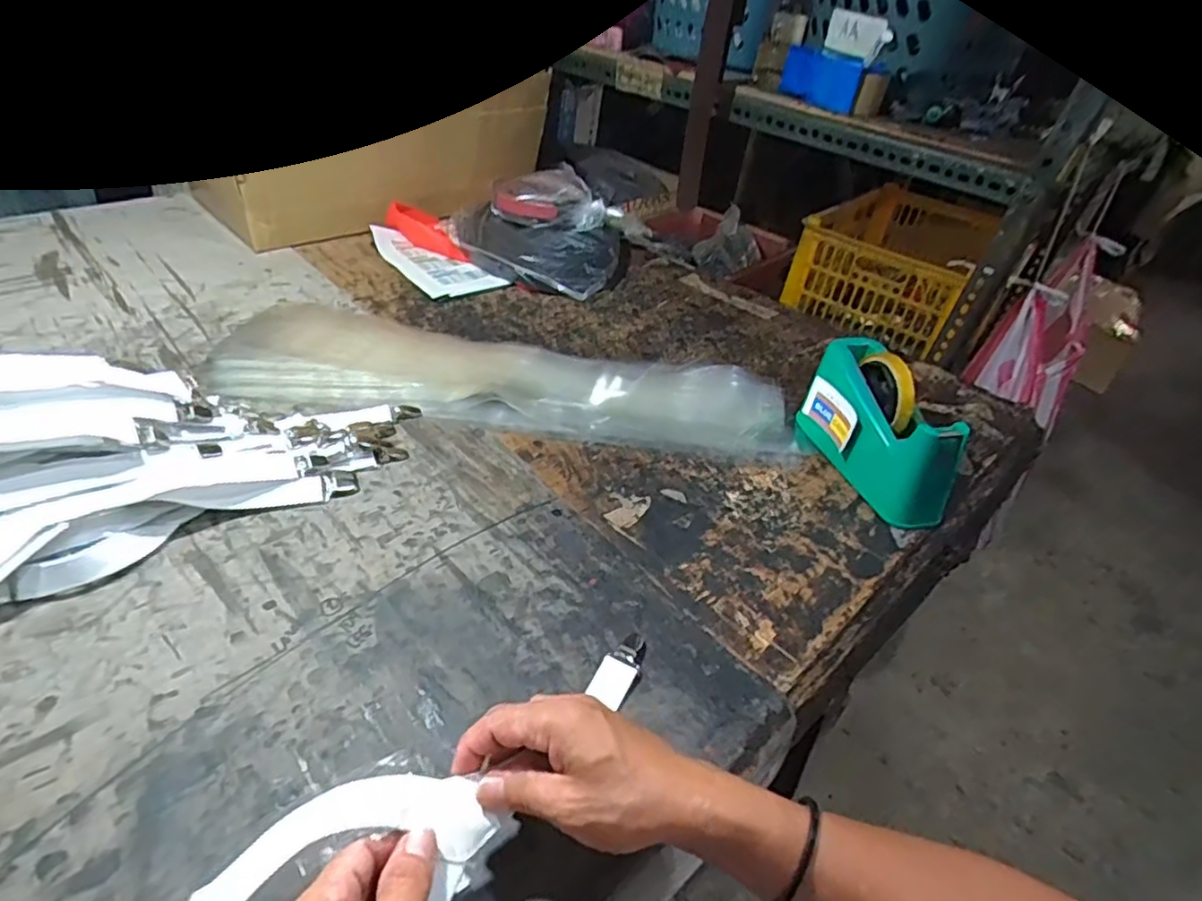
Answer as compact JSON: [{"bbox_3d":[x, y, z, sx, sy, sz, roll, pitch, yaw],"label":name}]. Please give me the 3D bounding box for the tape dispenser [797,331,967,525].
[{"bbox_3d":[0.285,-0.024,0.670,0.065,0.116,0.196,-7,41,-17],"label":"tape dispenser"}]

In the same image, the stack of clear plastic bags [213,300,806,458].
[{"bbox_3d":[-0.117,-0.091,0.778,0.684,0.020,0.212,9,38,2],"label":"stack of clear plastic bags"}]

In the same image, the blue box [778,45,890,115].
[{"bbox_3d":[0.303,-0.495,0.863,0.045,0.056,0.161,-10,42,-21],"label":"blue box"}]

